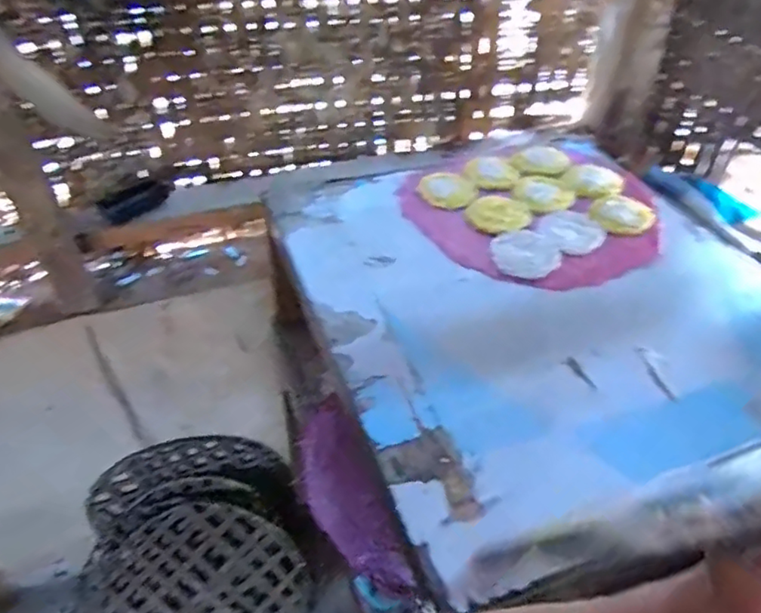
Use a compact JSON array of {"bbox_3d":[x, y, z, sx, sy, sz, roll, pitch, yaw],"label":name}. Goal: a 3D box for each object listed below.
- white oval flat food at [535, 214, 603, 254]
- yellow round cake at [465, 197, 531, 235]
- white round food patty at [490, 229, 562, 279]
[{"bbox_3d":[0.246,-0.096,0.763,0.079,0.009,0.075,-28,53,-26],"label":"white oval flat food"},{"bbox_3d":[0.156,-0.121,0.779,0.082,0.010,0.072,-13,48,-14],"label":"yellow round cake"},{"bbox_3d":[0.178,-0.067,0.732,0.083,0.006,0.078,1,46,-1],"label":"white round food patty"}]

